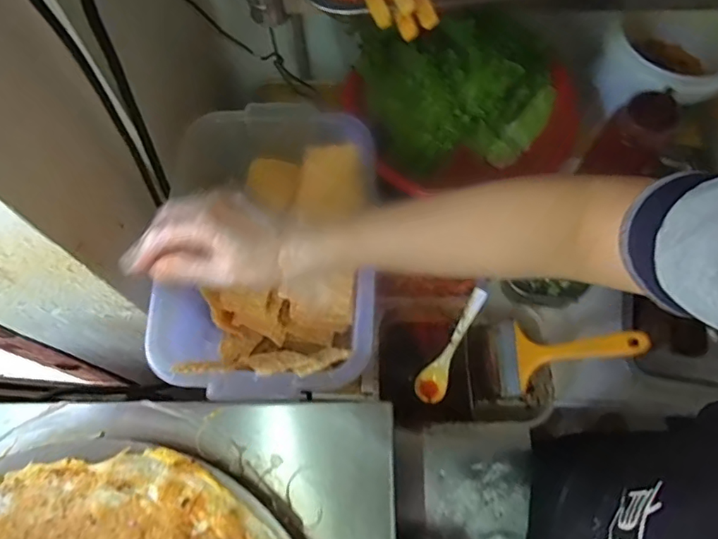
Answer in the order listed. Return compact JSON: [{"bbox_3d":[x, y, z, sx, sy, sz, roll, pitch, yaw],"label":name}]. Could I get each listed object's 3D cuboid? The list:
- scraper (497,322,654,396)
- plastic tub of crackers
[{"bbox_3d":[0.231,0.093,0.575,0.155,0.025,0.082,-15,60,41],"label":"scraper"},{"bbox_3d":[-0.094,-0.006,0.611,0.241,0.165,0.326,8,68,4],"label":"plastic tub of crackers"}]

